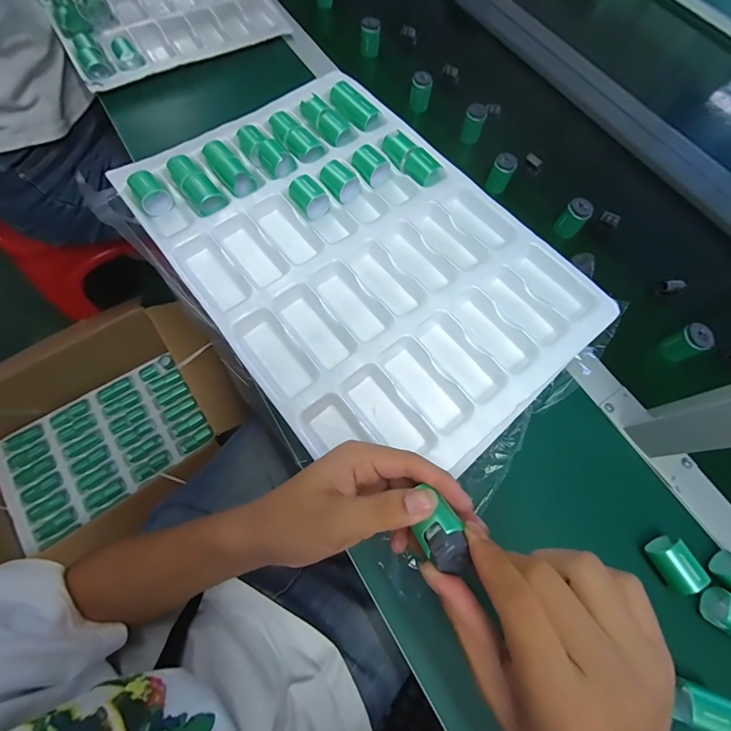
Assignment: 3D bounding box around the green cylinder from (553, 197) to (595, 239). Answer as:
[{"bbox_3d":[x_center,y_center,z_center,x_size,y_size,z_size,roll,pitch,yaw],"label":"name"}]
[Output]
[{"bbox_3d":[0.266,-0.189,0.454,0.031,0.034,0.034,1,70,-2],"label":"green cylinder"}]

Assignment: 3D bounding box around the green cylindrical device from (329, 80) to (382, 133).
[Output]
[{"bbox_3d":[-0.015,-0.320,0.438,0.027,0.027,0.069,-39,76,-15],"label":"green cylindrical device"}]

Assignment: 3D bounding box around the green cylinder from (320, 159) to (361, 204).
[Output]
[{"bbox_3d":[-0.031,-0.206,0.399,0.033,0.025,0.040,-42,77,-15],"label":"green cylinder"}]

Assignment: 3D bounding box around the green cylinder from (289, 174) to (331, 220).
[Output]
[{"bbox_3d":[-0.062,-0.184,0.388,0.034,0.031,0.035,-35,75,-14],"label":"green cylinder"}]

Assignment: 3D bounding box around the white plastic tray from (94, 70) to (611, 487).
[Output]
[{"bbox_3d":[-0.011,-0.117,0.377,0.319,0.046,0.462,-38,76,-14],"label":"white plastic tray"}]

